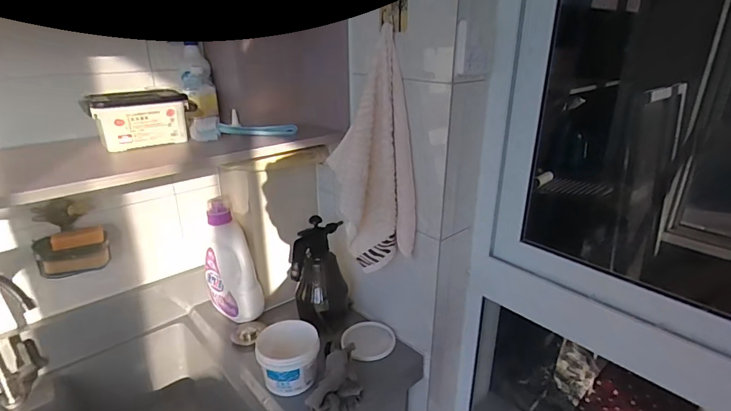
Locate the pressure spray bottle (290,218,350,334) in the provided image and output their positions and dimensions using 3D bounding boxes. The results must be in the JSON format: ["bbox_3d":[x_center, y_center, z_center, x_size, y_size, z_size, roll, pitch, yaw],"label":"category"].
[{"bbox_3d":[-0.112,0.161,1.022,0.133,0.253,0.120,-2,23,-5],"label":"pressure spray bottle"}]

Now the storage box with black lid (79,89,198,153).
[{"bbox_3d":[-0.448,-0.176,0.846,0.198,0.094,0.103,-16,28,-34],"label":"storage box with black lid"}]

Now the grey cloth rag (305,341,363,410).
[{"bbox_3d":[-0.055,0.347,0.820,0.094,0.079,0.140,9,24,21],"label":"grey cloth rag"}]

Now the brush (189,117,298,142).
[{"bbox_3d":[-0.262,-0.170,0.903,0.219,0.039,0.046,-6,23,-14],"label":"brush"}]

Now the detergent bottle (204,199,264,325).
[{"bbox_3d":[-0.342,0.141,1.052,0.180,0.270,0.071,20,30,39],"label":"detergent bottle"}]

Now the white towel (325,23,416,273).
[{"bbox_3d":[0.015,-0.084,0.839,0.159,0.416,0.125,-3,23,-6],"label":"white towel"}]

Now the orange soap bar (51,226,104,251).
[{"bbox_3d":[-0.617,0.070,0.897,0.093,0.028,0.038,-10,25,-23],"label":"orange soap bar"}]

